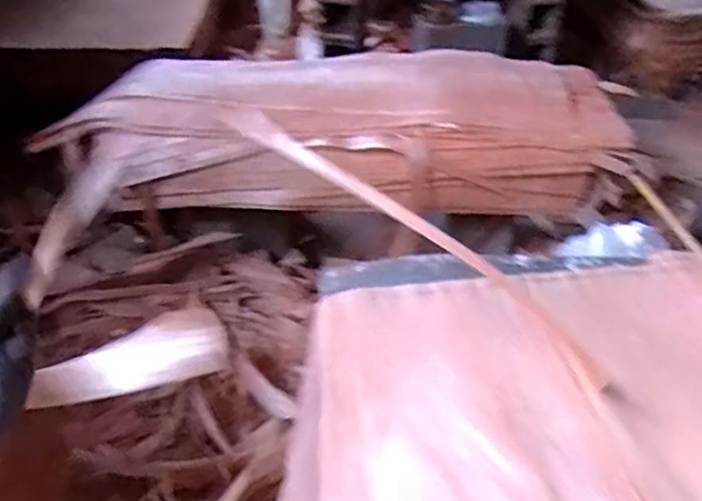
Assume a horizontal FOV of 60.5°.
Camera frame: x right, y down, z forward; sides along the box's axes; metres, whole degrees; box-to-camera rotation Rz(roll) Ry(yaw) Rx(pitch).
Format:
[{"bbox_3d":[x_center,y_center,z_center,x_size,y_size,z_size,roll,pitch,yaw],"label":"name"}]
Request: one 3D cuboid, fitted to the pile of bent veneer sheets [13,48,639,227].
[{"bbox_3d":[-0.044,-0.325,1.804,1.604,0.361,0.480,-2,39,-4],"label":"pile of bent veneer sheets"}]

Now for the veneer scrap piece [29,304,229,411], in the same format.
[{"bbox_3d":[-0.250,0.121,0.685,0.209,0.079,0.019,-12,11,-16],"label":"veneer scrap piece"}]

